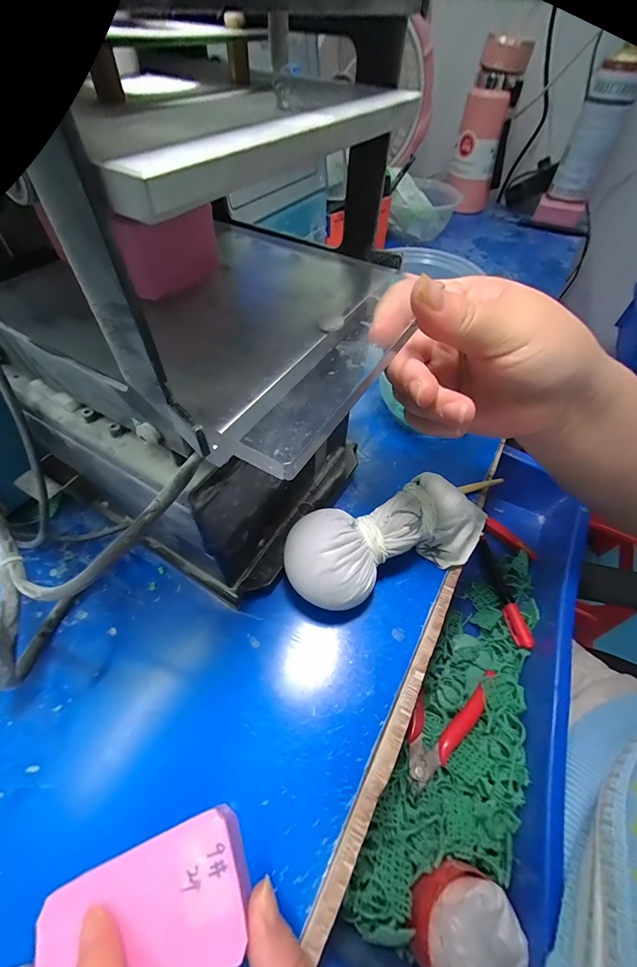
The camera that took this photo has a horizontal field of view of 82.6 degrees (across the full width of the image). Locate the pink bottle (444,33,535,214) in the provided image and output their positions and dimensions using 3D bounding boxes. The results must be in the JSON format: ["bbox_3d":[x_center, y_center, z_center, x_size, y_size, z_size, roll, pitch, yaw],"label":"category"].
[{"bbox_3d":[0.268,-0.565,0.590,0.078,0.195,0.063,16,56,8],"label":"pink bottle"}]

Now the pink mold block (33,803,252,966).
[{"bbox_3d":[-0.065,0.171,0.145,0.069,0.032,0.045,-18,58,-15],"label":"pink mold block"}]

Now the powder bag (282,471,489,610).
[{"bbox_3d":[0.051,0.034,0.240,0.149,0.049,0.056,-20,59,-16],"label":"powder bag"}]

